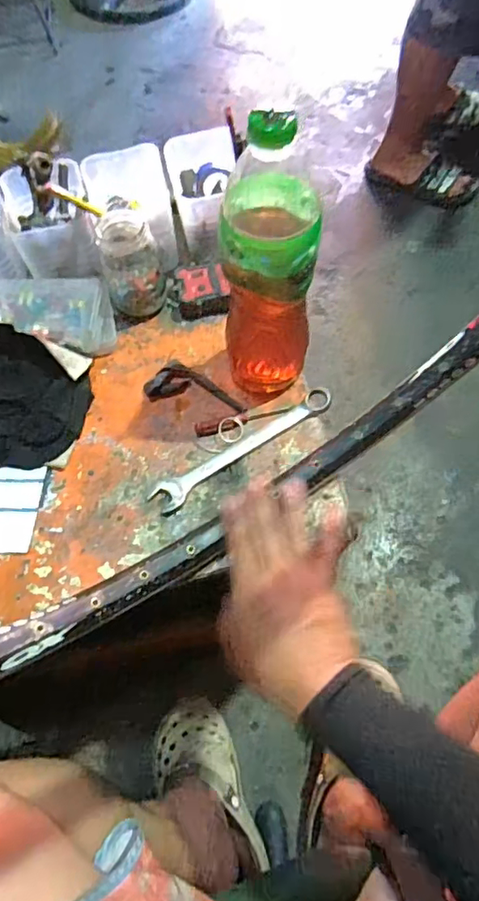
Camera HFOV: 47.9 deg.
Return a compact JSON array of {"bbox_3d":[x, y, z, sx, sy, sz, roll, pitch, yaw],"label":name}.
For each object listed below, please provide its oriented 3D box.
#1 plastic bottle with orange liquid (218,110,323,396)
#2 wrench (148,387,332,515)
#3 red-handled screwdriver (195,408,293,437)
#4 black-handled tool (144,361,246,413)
[{"bbox_3d":[0.027,-0.140,0.474,0.080,0.225,0.081,6,65,4],"label":"plastic bottle with orange liquid"},{"bbox_3d":[0.006,-0.002,0.535,0.201,0.007,0.031,-31,67,-11],"label":"wrench"},{"bbox_3d":[0.004,-0.027,0.546,0.098,0.013,0.014,-9,64,-3],"label":"red-handled screwdriver"},{"bbox_3d":[-0.048,-0.055,0.558,0.097,0.010,0.052,34,70,16],"label":"black-handled tool"}]

